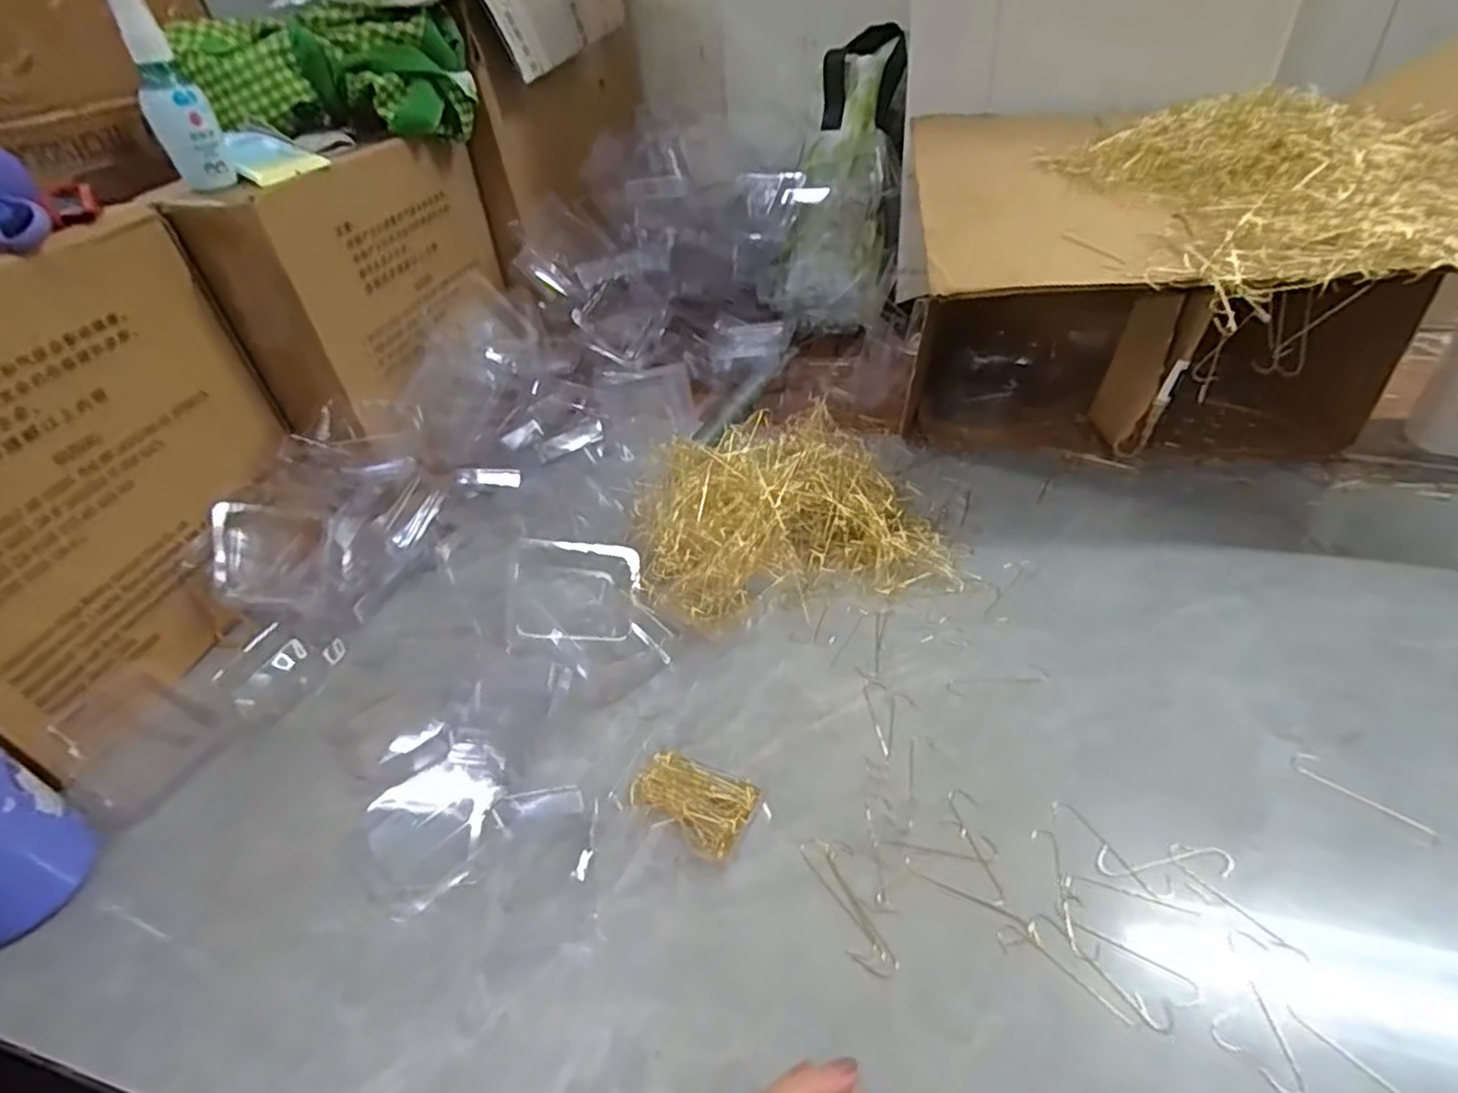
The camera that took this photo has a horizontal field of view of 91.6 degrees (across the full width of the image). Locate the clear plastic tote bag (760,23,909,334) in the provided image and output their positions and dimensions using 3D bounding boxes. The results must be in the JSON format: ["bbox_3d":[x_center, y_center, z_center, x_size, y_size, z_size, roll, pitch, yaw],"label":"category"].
[{"bbox_3d":[0.128,-0.419,0.795,0.132,0.345,0.090,15,7,24],"label":"clear plastic tote bag"}]

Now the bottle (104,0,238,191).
[{"bbox_3d":[-0.374,-0.304,0.471,0.034,0.117,0.031,-19,41,-15],"label":"bottle"}]

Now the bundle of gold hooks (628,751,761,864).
[{"bbox_3d":[-0.020,0.141,0.396,0.067,0.012,0.043,18,45,27],"label":"bundle of gold hooks"}]

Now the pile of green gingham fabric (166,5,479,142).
[{"bbox_3d":[-0.329,-0.393,0.597,0.209,0.089,0.077,-11,39,-5],"label":"pile of green gingham fabric"}]

